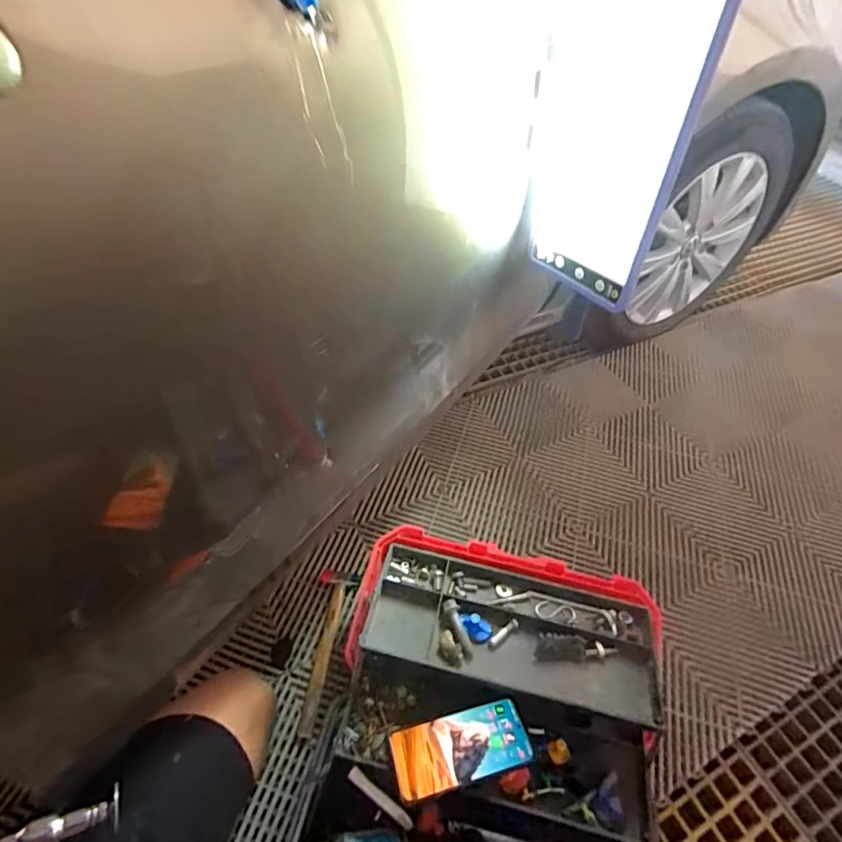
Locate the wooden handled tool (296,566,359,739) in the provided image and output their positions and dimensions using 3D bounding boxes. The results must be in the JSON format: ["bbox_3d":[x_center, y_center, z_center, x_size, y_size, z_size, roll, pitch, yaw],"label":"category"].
[{"bbox_3d":[-0.165,0.362,0.797,0.064,0.033,0.252,11,50,3],"label":"wooden handled tool"}]

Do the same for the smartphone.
[{"bbox_3d":[0.048,0.380,0.570,0.159,0.007,0.075,-7,33,-14],"label":"smartphone"}]

